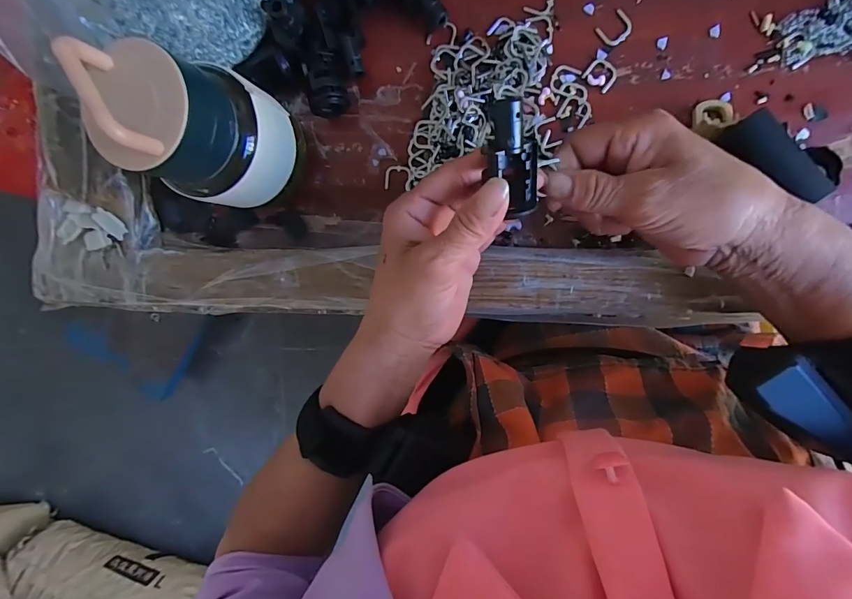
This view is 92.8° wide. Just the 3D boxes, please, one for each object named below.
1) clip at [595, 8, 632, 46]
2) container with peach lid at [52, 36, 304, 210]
[{"bbox_3d":[0.122,-0.174,0.258,0.020,0.004,0.017,-40,87,8],"label":"clip"},{"bbox_3d":[-0.123,-0.094,0.231,0.063,0.125,0.068,-1,92,8],"label":"container with peach lid"}]

